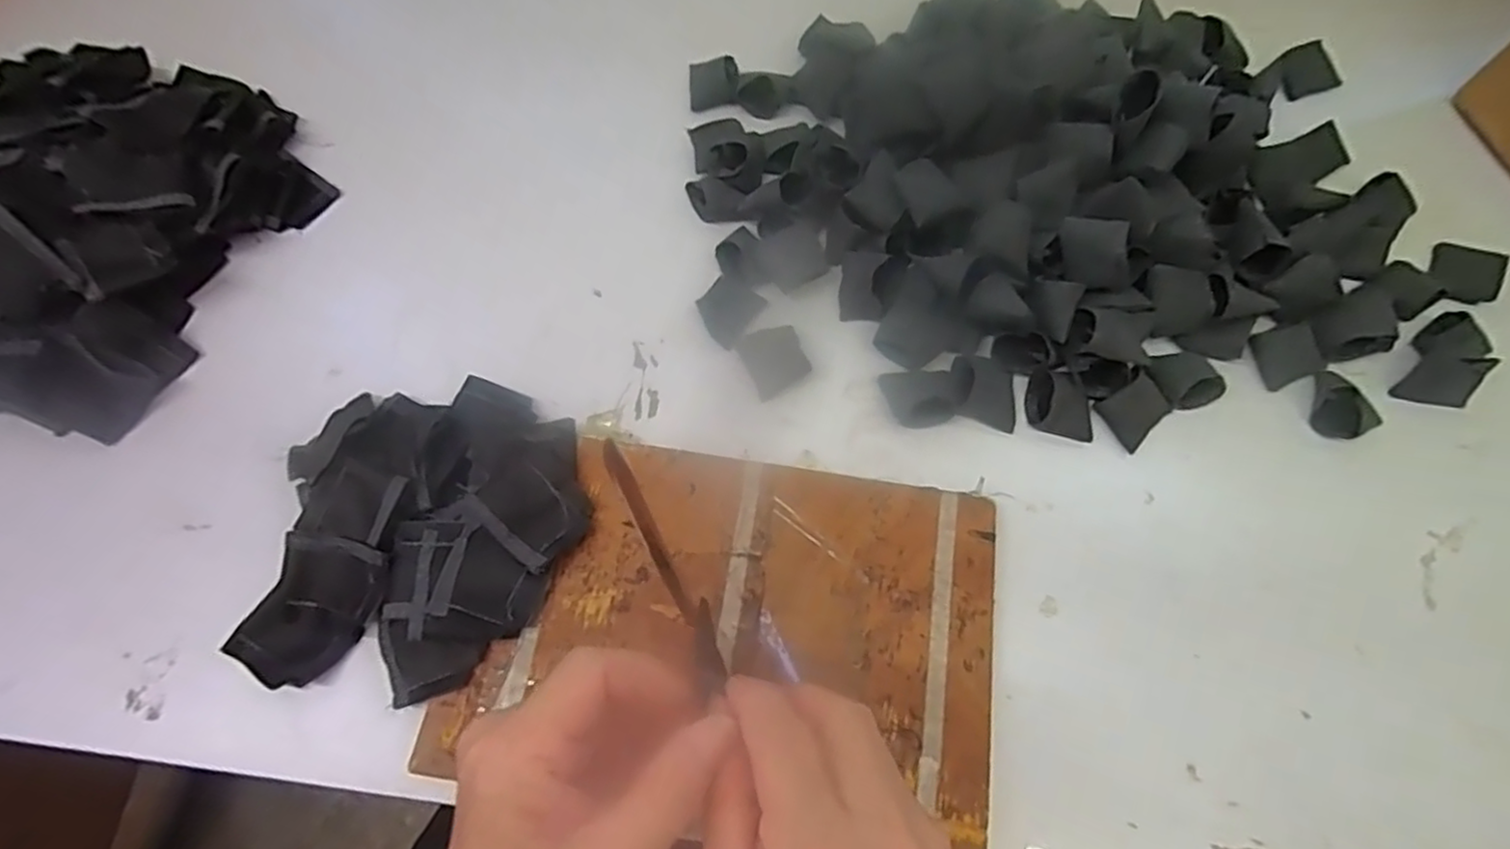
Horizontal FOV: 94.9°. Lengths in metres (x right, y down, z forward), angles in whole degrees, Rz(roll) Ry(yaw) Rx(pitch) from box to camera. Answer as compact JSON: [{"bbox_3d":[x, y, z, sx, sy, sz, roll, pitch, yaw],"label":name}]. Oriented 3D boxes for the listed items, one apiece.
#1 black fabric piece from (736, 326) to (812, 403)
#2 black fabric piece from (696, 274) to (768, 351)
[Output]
[{"bbox_3d":[0.012,-0.039,0.419,0.035,0.004,0.039,-27,79,3],"label":"black fabric piece"},{"bbox_3d":[-0.017,-0.071,0.433,0.035,0.006,0.041,34,72,12],"label":"black fabric piece"}]

